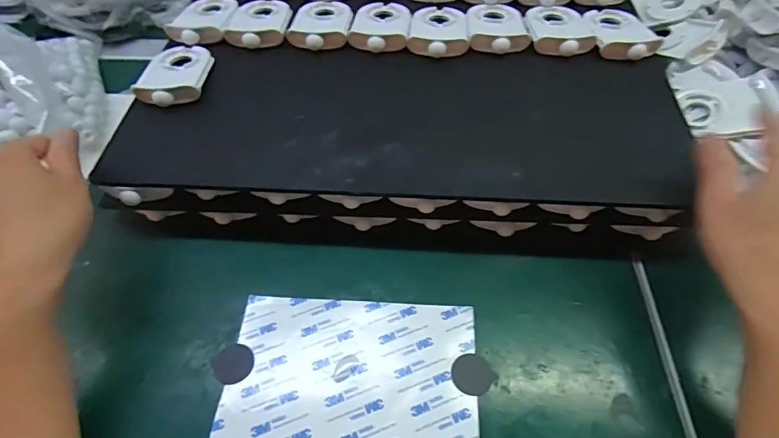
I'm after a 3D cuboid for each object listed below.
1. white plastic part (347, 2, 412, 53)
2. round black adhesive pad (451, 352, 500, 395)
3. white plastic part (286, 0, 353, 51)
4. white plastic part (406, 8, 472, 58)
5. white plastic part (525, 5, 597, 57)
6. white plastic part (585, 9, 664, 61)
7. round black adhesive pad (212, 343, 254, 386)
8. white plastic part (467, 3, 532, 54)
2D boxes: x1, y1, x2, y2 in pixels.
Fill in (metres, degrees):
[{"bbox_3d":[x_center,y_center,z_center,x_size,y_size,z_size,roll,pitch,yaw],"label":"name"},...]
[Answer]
[{"bbox_3d":[-0.008,-0.203,0.463,0.058,0.012,0.088,5,55,4],"label":"white plastic part"},{"bbox_3d":[0.059,0.109,0.319,0.029,0.004,0.028,0,54,1],"label":"round black adhesive pad"},{"bbox_3d":[-0.070,-0.206,0.466,0.060,0.013,0.088,4,55,4],"label":"white plastic part"},{"bbox_3d":[0.051,-0.194,0.456,0.059,0.014,0.081,7,55,6],"label":"white plastic part"},{"bbox_3d":[0.171,-0.192,0.455,0.059,0.020,0.082,0,55,1],"label":"white plastic part"},{"bbox_3d":[0.231,-0.187,0.449,0.057,0.019,0.086,5,55,4],"label":"white plastic part"},{"bbox_3d":[-0.113,0.105,0.328,0.028,0.004,0.028,0,54,1],"label":"round black adhesive pad"},{"bbox_3d":[0.109,-0.197,0.460,0.056,0.019,0.087,2,55,3],"label":"white plastic part"}]

